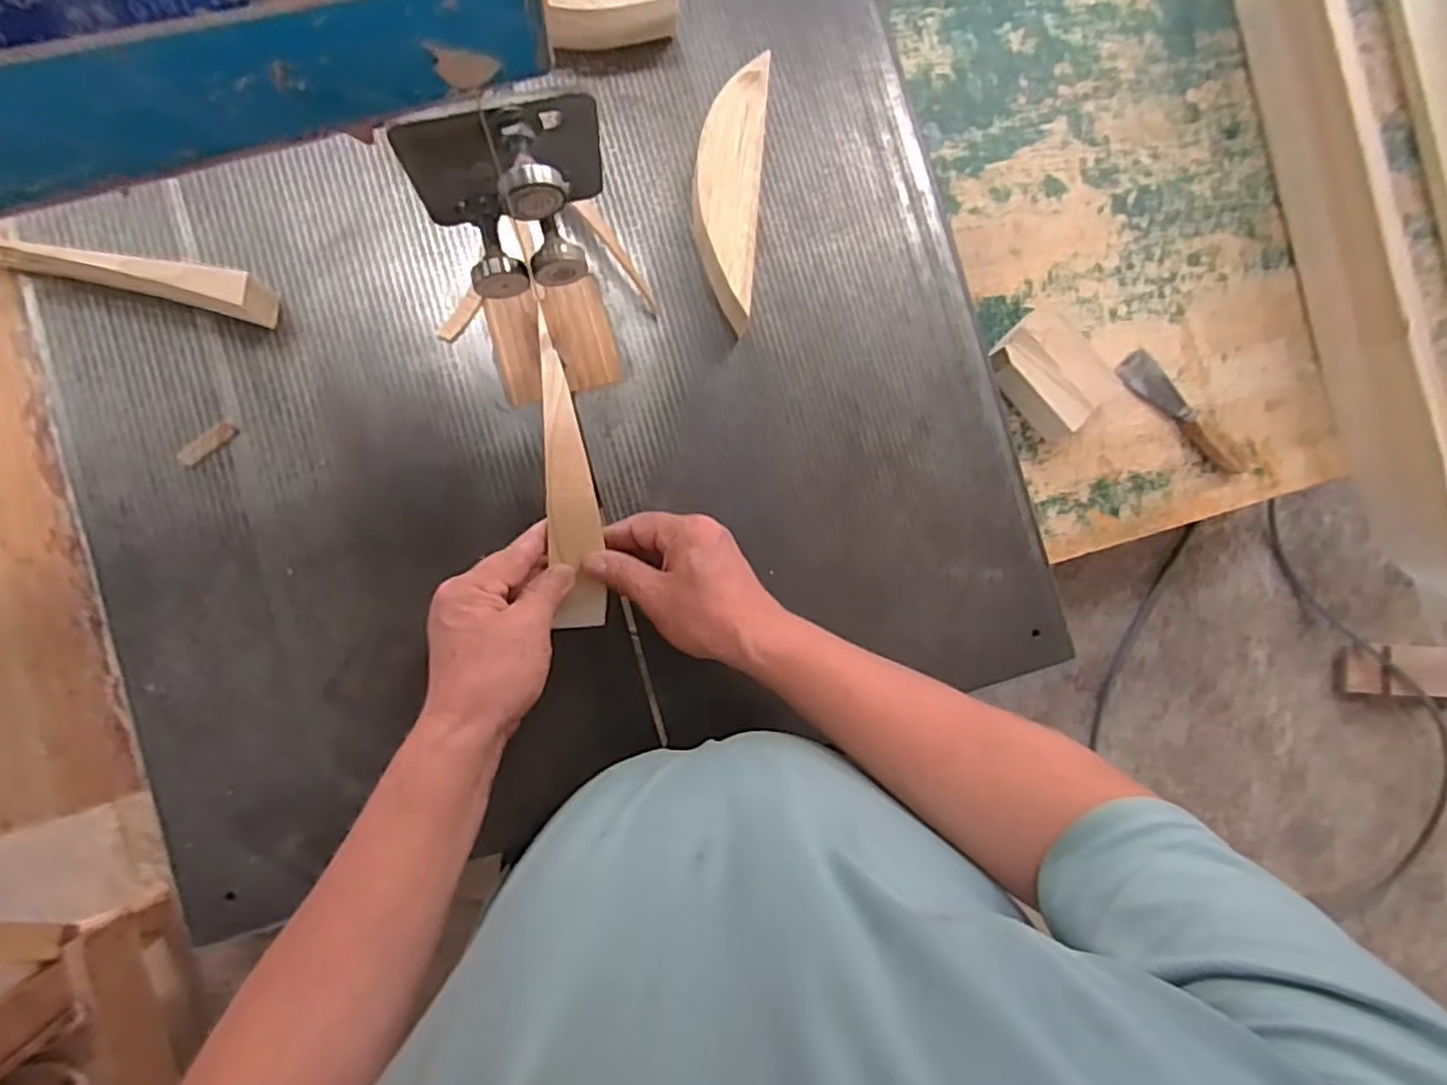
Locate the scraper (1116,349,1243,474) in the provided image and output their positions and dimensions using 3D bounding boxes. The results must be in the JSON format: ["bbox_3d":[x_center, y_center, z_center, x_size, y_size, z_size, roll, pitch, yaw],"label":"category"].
[{"bbox_3d":[0.465,-0.132,0.706,0.156,0.027,0.046,42,82,-4],"label":"scraper"}]

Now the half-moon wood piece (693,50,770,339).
[{"bbox_3d":[0.002,-0.259,0.527,0.046,0.043,0.193,5,85,-8],"label":"half-moon wood piece"}]

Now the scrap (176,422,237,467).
[{"bbox_3d":[-0.353,-0.067,0.481,0.042,0.005,0.013,-39,92,-9],"label":"scrap"}]

